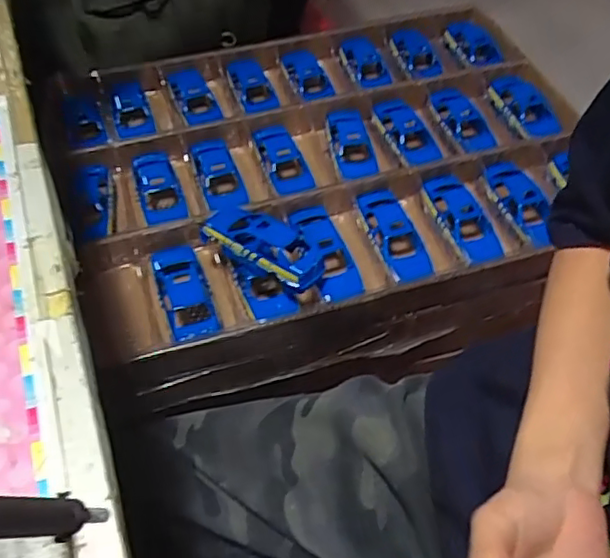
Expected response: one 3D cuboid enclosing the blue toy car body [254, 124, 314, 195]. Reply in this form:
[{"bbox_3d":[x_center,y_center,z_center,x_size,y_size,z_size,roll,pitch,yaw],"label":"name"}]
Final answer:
[{"bbox_3d":[-0.024,-0.135,0.729,0.052,0.038,0.131,-14,54,-11],"label":"blue toy car body"}]

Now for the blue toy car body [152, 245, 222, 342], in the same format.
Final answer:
[{"bbox_3d":[-0.121,0.012,0.608,0.048,0.023,0.125,-16,54,-12],"label":"blue toy car body"}]

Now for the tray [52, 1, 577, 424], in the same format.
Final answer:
[{"bbox_3d":[0.031,-0.123,0.768,0.610,0.147,0.469,-17,55,-13],"label":"tray"}]

